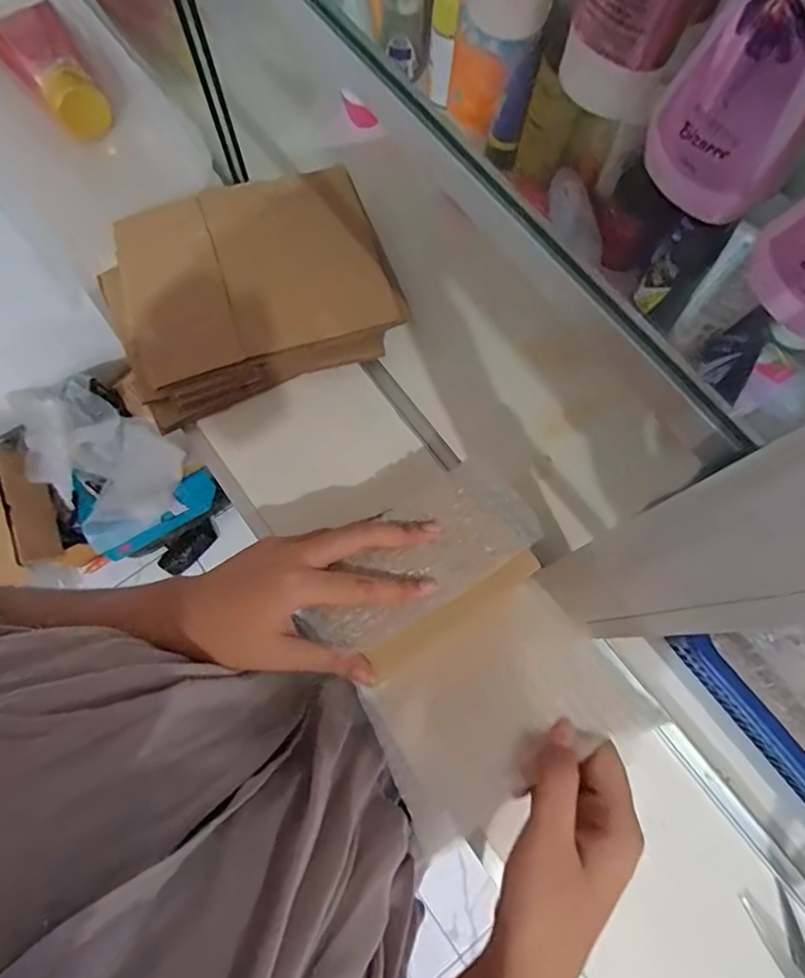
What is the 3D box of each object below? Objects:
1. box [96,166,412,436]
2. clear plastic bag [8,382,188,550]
[{"bbox_3d":[-0.125,-0.167,0.458,0.227,0.047,0.168,-21,76,-5],"label":"box"},{"bbox_3d":[-0.703,-0.074,1.286,0.278,0.164,0.373,-38,78,-9],"label":"clear plastic bag"}]

